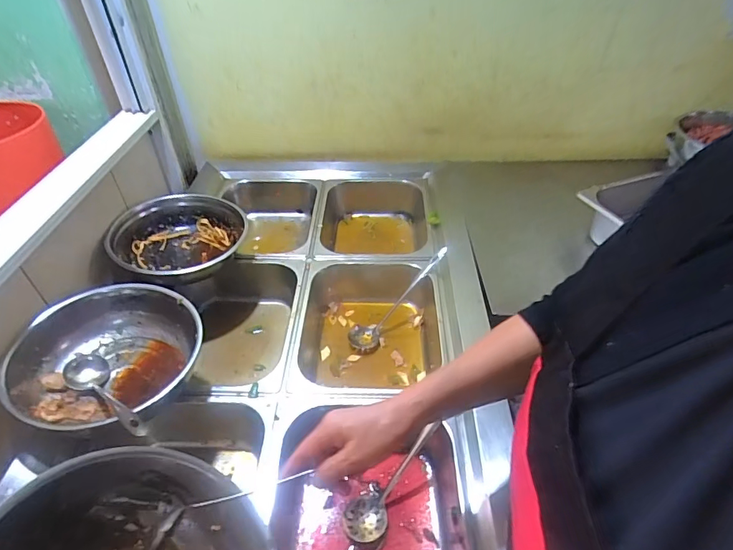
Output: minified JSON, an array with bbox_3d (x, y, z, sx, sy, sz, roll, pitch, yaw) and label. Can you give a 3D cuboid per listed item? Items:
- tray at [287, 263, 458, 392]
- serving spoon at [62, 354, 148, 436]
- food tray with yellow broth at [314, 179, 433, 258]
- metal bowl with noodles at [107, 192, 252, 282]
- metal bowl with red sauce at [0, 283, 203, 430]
[{"bbox_3d":[0.007,0.116,0.839,0.275,0.115,0.324,2,41,4],"label":"tray"},{"bbox_3d":[-0.360,0.173,0.617,0.259,0.052,0.057,14,40,42],"label":"serving spoon"},{"bbox_3d":[0.021,-0.086,1.089,0.272,0.154,0.310,1,41,2],"label":"food tray with yellow broth"},{"bbox_3d":[-0.375,-0.066,0.891,0.239,0.097,0.243,0,41,0],"label":"metal bowl with noodles"},{"bbox_3d":[-0.374,0.128,0.658,0.229,0.115,0.247,0,41,0],"label":"metal bowl with red sauce"}]

